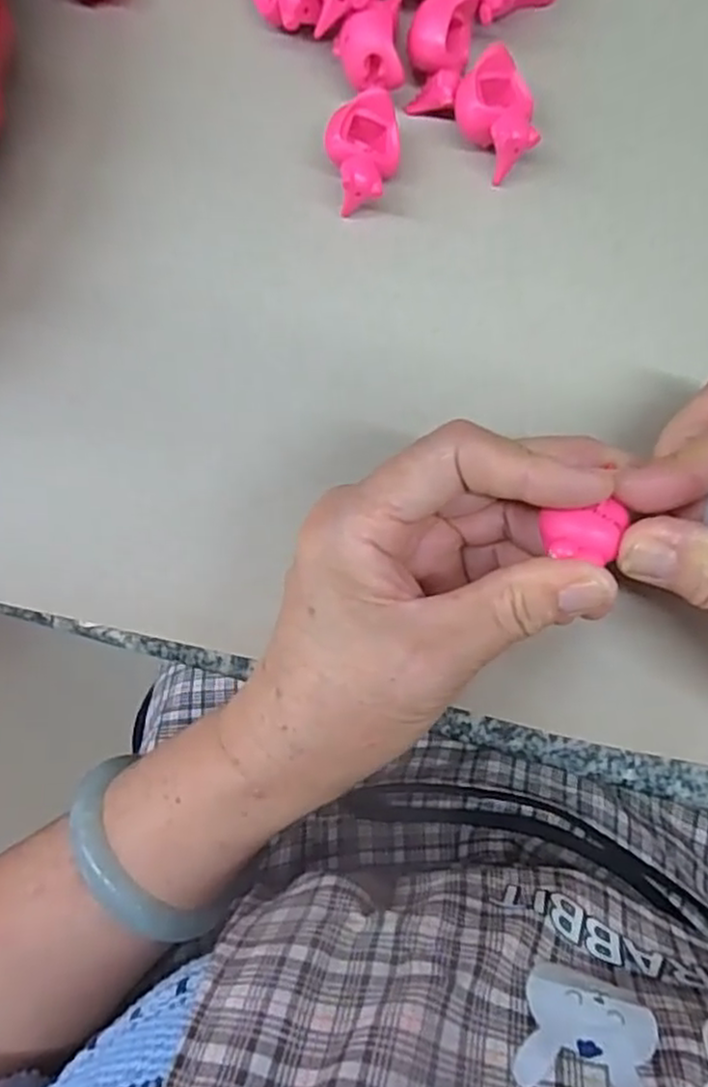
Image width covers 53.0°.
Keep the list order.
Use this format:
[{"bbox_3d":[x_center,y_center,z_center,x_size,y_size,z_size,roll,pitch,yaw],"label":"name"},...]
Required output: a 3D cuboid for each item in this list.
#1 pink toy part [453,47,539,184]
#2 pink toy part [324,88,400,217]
[{"bbox_3d":[0.047,-0.143,0.238,0.024,0.020,0.035,-5,90,4],"label":"pink toy part"},{"bbox_3d":[0.004,-0.132,0.241,0.024,0.019,0.033,-4,90,4],"label":"pink toy part"}]

